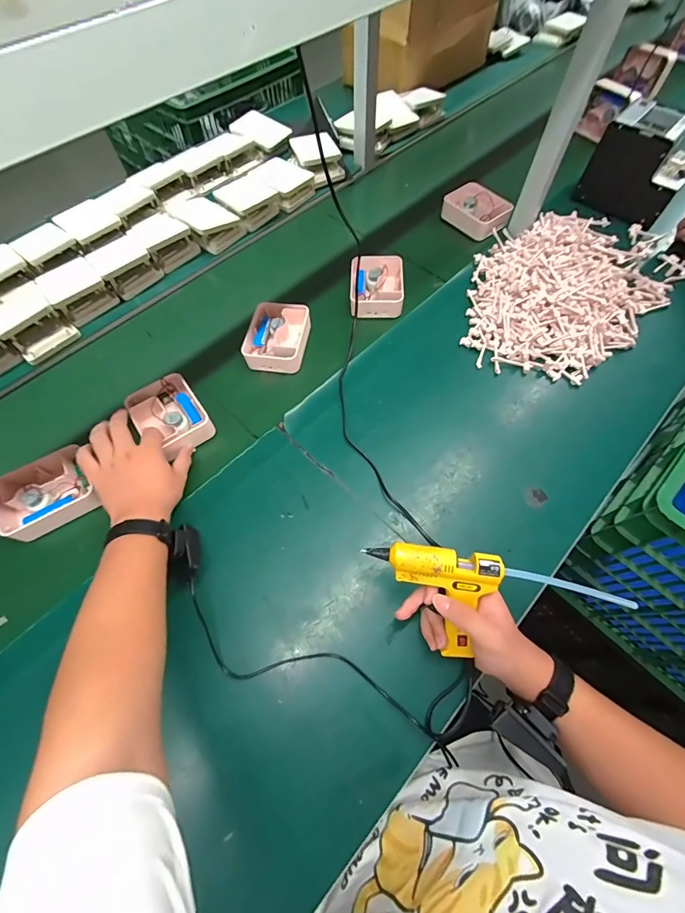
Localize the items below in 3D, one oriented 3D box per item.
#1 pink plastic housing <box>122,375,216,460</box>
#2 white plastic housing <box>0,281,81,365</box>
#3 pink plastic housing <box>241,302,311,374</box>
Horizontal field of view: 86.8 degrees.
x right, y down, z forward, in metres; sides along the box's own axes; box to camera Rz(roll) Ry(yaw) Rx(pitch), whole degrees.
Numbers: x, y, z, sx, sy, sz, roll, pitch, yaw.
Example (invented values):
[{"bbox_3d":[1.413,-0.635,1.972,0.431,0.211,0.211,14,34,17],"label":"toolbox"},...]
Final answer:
[{"bbox_3d":[-0.276,-0.066,0.582,0.101,0.040,0.134,-33,70,-13],"label":"pink plastic housing"},{"bbox_3d":[-0.591,-0.262,0.674,0.183,0.049,0.101,41,72,19],"label":"white plastic housing"},{"bbox_3d":[-0.118,-0.215,0.657,0.103,0.040,0.126,7,65,6],"label":"pink plastic housing"}]

